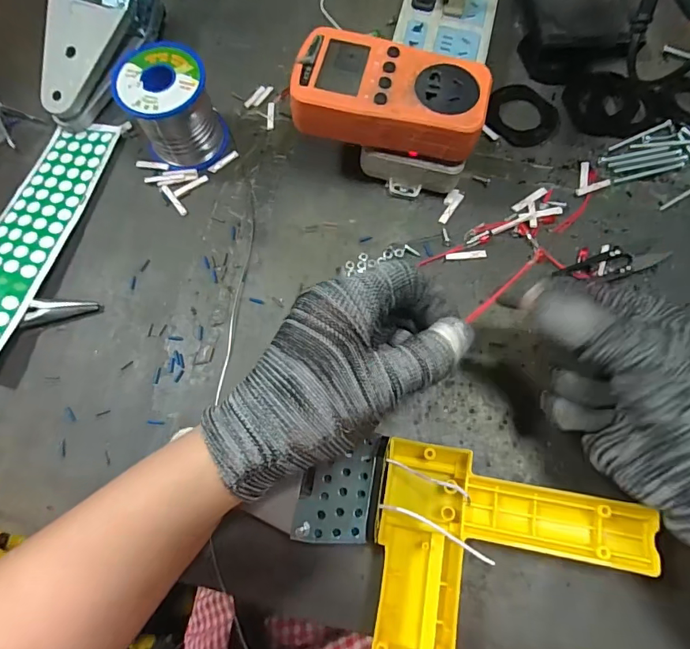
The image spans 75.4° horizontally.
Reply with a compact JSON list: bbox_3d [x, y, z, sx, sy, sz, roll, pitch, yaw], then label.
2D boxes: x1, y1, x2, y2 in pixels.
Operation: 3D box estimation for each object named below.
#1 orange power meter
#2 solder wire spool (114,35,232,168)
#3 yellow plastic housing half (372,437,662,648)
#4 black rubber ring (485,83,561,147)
[{"bbox_3d":[0.029,-0.153,0.305,0.132,0.035,0.078,12,73,6],"label":"orange power meter"},{"bbox_3d":[-0.132,-0.165,0.344,0.062,0.062,0.066,-1,72,2],"label":"solder wire spool"},{"bbox_3d":[0.092,0.135,0.255,0.142,0.041,0.116,6,73,4],"label":"yellow plastic housing half"},{"bbox_3d":[0.146,-0.172,0.367,0.057,0.006,0.050,37,78,13],"label":"black rubber ring"}]

